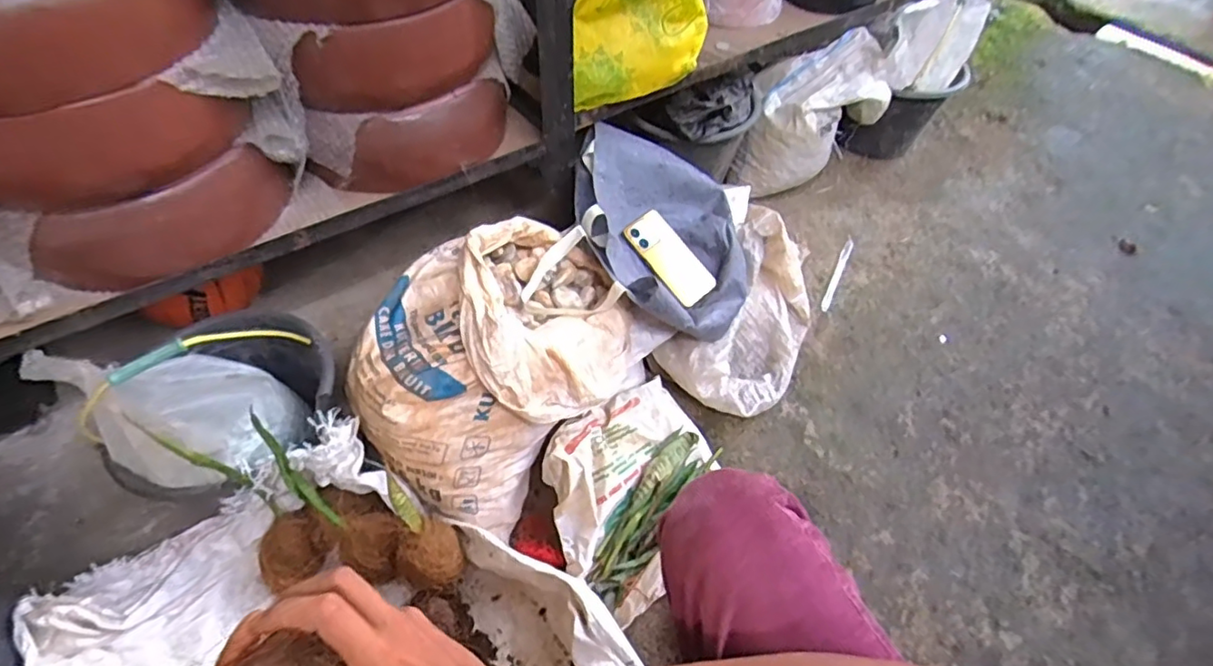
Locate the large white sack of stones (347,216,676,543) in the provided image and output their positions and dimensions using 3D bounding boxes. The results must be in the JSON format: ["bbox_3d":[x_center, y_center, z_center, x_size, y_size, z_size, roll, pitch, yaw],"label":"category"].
[{"bbox_3d":[-0.158,0.026,0.889,0.318,0.242,0.420,36,59,24],"label":"large white sack of stones"}]

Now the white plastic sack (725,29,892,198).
[{"bbox_3d":[0.426,-0.474,1.299,0.359,0.237,0.180,-20,45,23],"label":"white plastic sack"}]

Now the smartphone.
[{"bbox_3d":[0.108,-0.126,0.999,0.073,0.013,0.168,-39,90,-2],"label":"smartphone"}]

